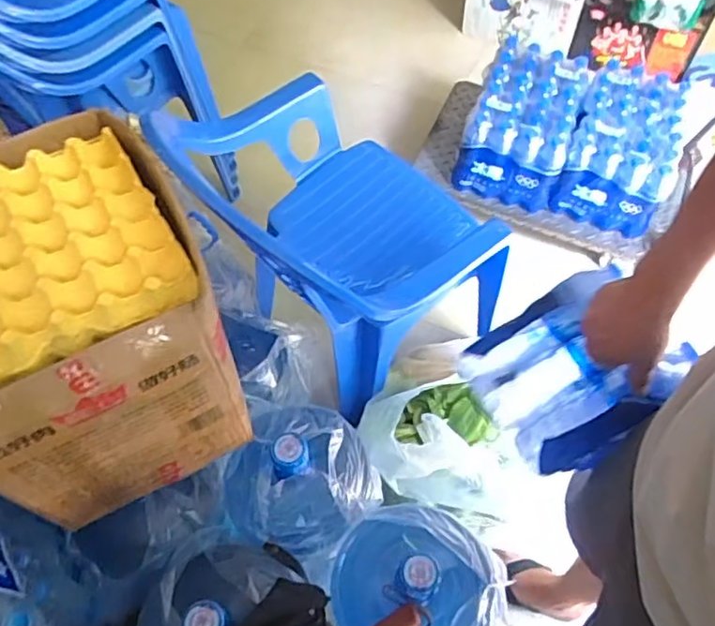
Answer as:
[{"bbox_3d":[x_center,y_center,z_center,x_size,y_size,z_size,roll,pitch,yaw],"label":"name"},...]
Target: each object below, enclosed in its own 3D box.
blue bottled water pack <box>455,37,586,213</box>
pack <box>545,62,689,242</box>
[{"bbox_3d":[0.427,-0.497,1.641,0.246,0.213,0.366,16,60,10],"label":"blue bottled water pack"},{"bbox_3d":[0.667,-0.422,1.596,0.237,0.199,0.378,18,60,12],"label":"pack"}]

